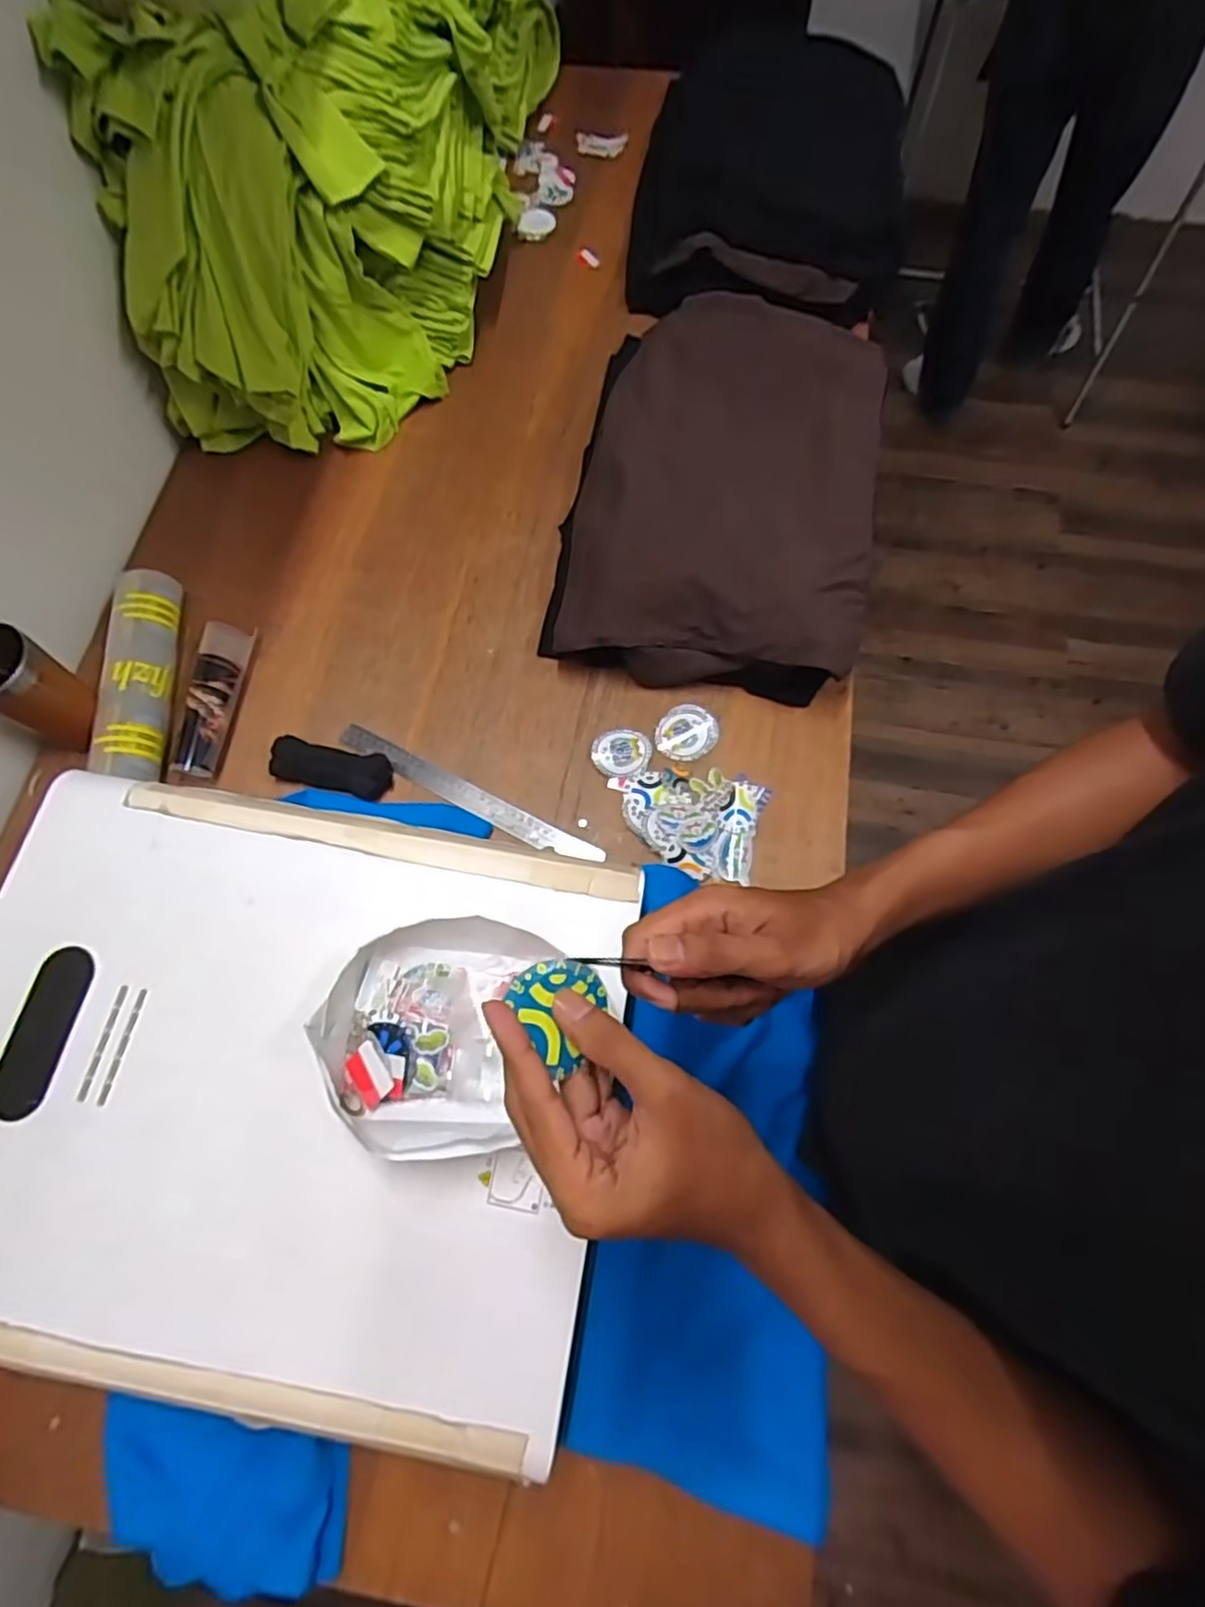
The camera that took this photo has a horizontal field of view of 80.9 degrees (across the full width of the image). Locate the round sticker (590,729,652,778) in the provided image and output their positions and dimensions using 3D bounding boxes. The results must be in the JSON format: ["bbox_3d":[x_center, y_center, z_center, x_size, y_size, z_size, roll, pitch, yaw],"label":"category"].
[{"bbox_3d":[0.021,-0.056,0.774,0.059,0.006,0.056,0,69,1],"label":"round sticker"}]

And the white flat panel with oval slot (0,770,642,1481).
[{"bbox_3d":[-0.250,0.194,0.515,0.495,0.022,0.395,9,70,4],"label":"white flat panel with oval slot"}]

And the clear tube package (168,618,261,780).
[{"bbox_3d":[-0.433,-0.117,0.781,0.054,0.044,0.179,4,70,2],"label":"clear tube package"}]

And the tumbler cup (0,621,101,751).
[{"bbox_3d":[-0.587,-0.116,0.726,0.075,0.124,0.081,0,69,1],"label":"tumbler cup"}]

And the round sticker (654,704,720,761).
[{"bbox_3d":[0.094,-0.080,0.778,0.065,0.010,0.068,0,69,1],"label":"round sticker"}]

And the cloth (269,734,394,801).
[{"bbox_3d":[-0.292,-0.041,0.760,0.122,0.030,0.048,12,70,5],"label":"cloth"}]

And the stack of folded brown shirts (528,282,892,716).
[{"bbox_3d":[0.144,-0.378,0.840,0.352,0.094,0.510,10,70,4],"label":"stack of folded brown shirts"}]

